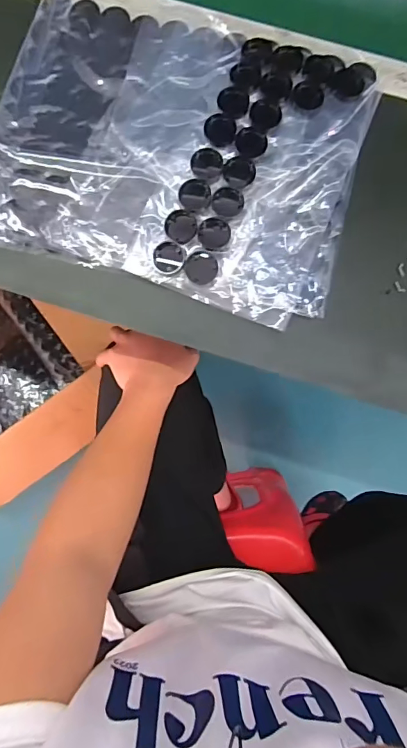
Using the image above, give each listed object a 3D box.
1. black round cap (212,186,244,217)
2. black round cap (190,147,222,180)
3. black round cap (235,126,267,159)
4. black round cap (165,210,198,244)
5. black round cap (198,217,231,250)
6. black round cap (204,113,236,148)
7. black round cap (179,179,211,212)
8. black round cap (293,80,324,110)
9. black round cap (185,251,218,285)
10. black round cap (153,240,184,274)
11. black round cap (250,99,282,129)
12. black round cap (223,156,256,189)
[{"bbox_3d":[0.023,-0.161,0.412,0.029,0.011,0.026,-12,81,-3],"label":"black round cap"},{"bbox_3d":[0.004,-0.198,0.411,0.029,0.008,0.028,0,81,-1],"label":"black round cap"},{"bbox_3d":[0.044,-0.219,0.413,0.029,0.007,0.027,0,81,-1],"label":"black round cap"},{"bbox_3d":[-0.021,-0.138,0.411,0.029,0.006,0.033,-3,81,-1],"label":"black round cap"},{"bbox_3d":[0.010,-0.130,0.403,0.028,0.007,0.029,0,81,-1],"label":"black round cap"},{"bbox_3d":[0.016,-0.231,0.416,0.029,0.008,0.030,0,81,-1],"label":"black round cap"},{"bbox_3d":[-0.008,-0.167,0.411,0.029,0.006,0.031,0,81,-1],"label":"black round cap"},{"bbox_3d":[0.101,-0.267,0.419,0.029,0.009,0.025,18,81,2],"label":"black round cap"},{"bbox_3d":[-0.002,-0.100,0.410,0.030,0.009,0.030,0,101,-1],"label":"black round cap"},{"bbox_3d":[-0.032,-0.109,0.408,0.028,0.004,0.030,0,81,-1],"label":"black round cap"},{"bbox_3d":[0.059,-0.246,0.415,0.029,0.005,0.028,0,81,-1],"label":"black round cap"},{"bbox_3d":[0.034,-0.190,0.412,0.029,0.008,0.027,-4,81,-1],"label":"black round cap"}]

